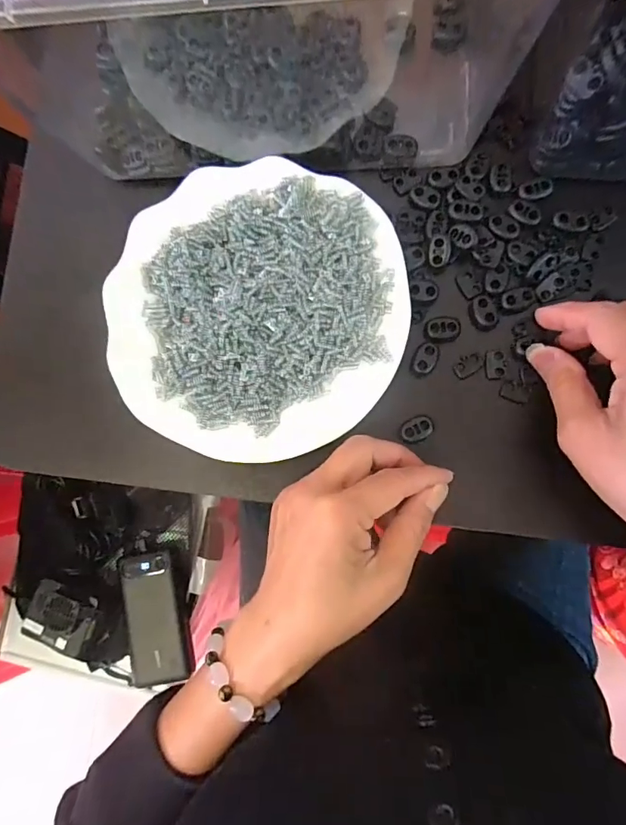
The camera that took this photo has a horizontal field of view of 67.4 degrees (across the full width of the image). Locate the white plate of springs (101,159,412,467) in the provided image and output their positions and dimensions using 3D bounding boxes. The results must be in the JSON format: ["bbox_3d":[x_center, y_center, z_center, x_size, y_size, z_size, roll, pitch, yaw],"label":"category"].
[{"bbox_3d":[-0.035,-0.063,0.288,0.176,0.017,0.176,0,84,3],"label":"white plate of springs"}]

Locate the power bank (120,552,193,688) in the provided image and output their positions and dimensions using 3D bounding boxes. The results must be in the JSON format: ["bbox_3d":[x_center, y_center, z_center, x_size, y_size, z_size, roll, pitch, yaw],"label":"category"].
[{"bbox_3d":[-0.198,0.254,0.580,0.065,0.020,0.155,-14,84,4],"label":"power bank"}]

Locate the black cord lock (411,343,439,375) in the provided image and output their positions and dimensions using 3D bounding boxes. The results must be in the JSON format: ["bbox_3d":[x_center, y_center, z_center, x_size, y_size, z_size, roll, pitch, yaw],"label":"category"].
[{"bbox_3d":[0.070,-0.034,0.294,0.013,0.007,0.021,22,87,7],"label":"black cord lock"}]

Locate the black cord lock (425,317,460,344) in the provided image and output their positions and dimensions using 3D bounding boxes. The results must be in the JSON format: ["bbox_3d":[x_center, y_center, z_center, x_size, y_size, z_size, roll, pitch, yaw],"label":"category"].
[{"bbox_3d":[0.081,-0.052,0.294,0.021,0.005,0.016,-2,85,5],"label":"black cord lock"}]

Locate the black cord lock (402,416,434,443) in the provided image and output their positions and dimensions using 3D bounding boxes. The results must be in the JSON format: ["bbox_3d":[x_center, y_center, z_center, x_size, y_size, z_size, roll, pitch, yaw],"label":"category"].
[{"bbox_3d":[0.064,0.010,0.288,0.020,0.004,0.013,-27,83,2],"label":"black cord lock"}]

